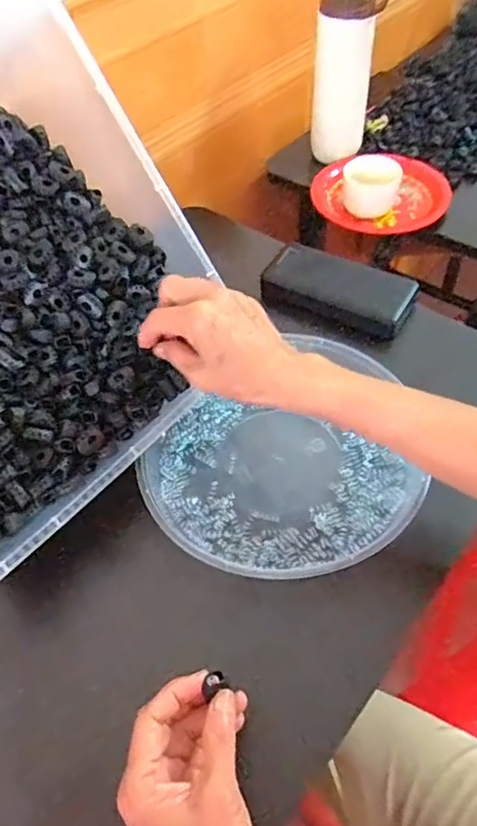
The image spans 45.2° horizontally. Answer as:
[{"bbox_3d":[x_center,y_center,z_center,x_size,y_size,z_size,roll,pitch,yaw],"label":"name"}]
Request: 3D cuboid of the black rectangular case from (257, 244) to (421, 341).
[{"bbox_3d":[0.106,-0.132,0.609,0.152,0.032,0.075,22,57,18],"label":"black rectangular case"}]

